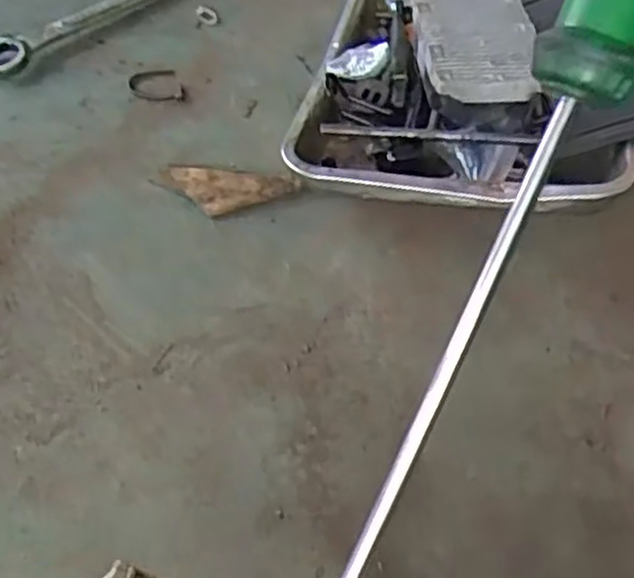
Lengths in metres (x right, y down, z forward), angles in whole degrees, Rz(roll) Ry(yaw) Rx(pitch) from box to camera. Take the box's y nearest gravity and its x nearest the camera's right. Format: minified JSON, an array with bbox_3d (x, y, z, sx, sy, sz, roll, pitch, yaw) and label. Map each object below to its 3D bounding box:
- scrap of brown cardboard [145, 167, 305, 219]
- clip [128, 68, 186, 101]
[{"bbox_3d":[-0.082,-0.094,0.716,0.129,0.015,0.062,1,50,0],"label":"scrap of brown cardboard"},{"bbox_3d":[-0.167,-0.212,0.822,0.058,0.007,0.050,-5,50,-5],"label":"clip"}]

